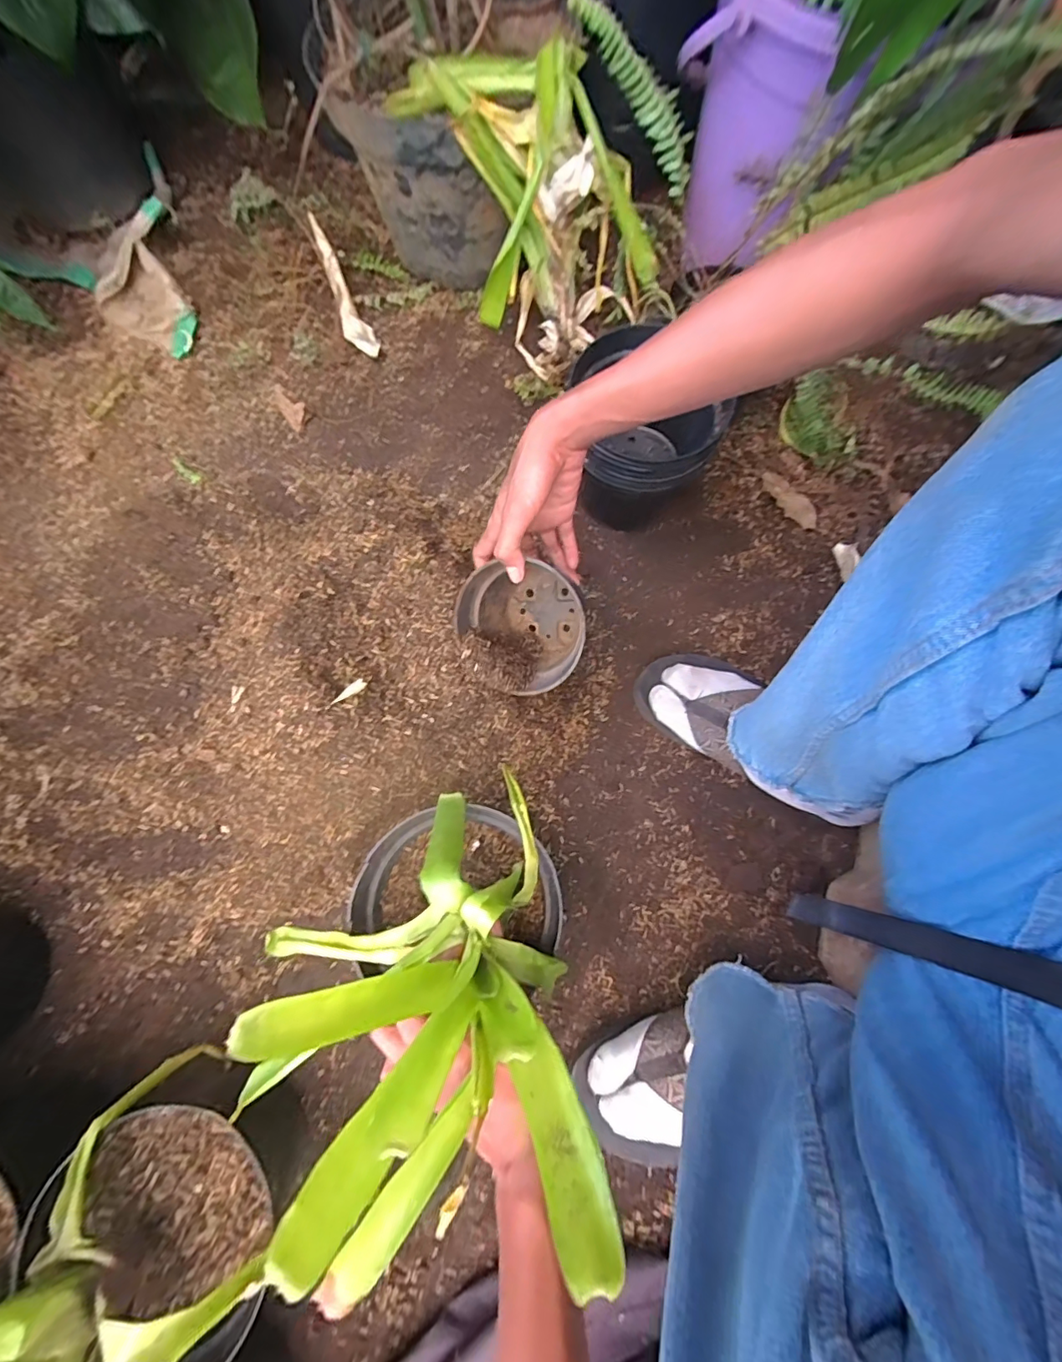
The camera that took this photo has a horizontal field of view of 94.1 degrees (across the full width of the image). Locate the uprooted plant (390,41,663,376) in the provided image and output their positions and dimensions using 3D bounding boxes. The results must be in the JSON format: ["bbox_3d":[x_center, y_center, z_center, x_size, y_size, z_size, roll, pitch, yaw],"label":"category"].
[{"bbox_3d":[0.011,-0.588,0.637,0.245,0.256,0.244,-25,76,-8],"label":"uprooted plant"}]

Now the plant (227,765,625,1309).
[{"bbox_3d":[-0.075,0.196,0.314,0.214,0.207,0.219,-16,75,-6],"label":"plant"}]

